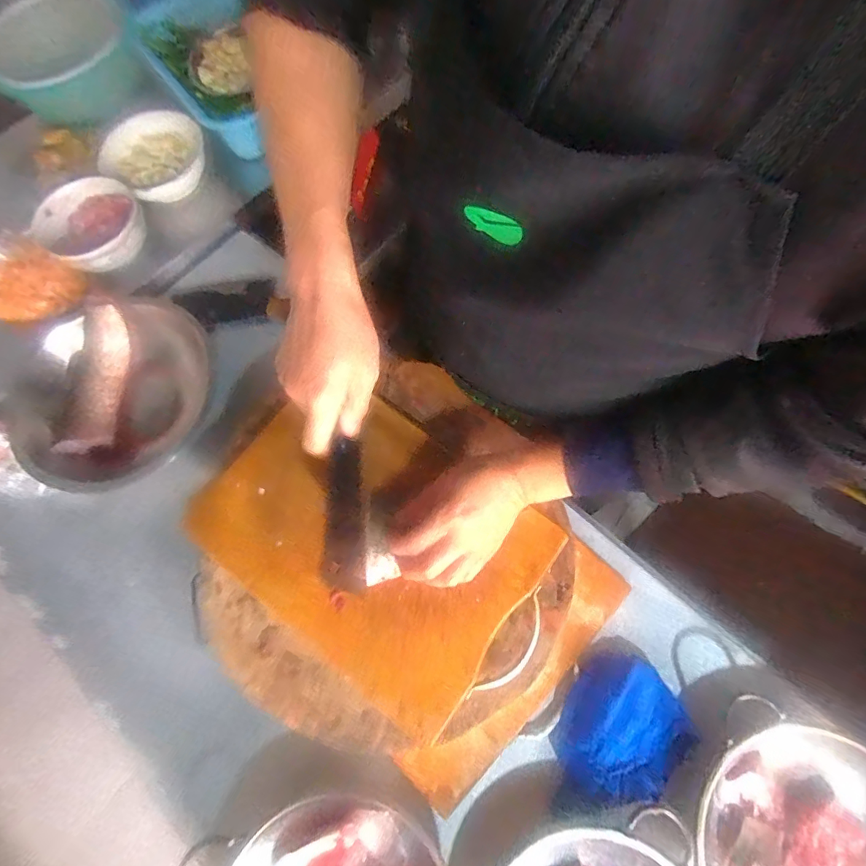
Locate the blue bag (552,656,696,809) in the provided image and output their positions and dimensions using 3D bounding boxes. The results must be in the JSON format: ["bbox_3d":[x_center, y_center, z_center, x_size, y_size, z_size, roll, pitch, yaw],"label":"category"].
[{"bbox_3d":[0.213,0.336,0.535,0.127,0.043,0.154,43,78,15],"label":"blue bag"}]

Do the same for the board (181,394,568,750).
[{"bbox_3d":[-0.074,0.107,0.516,0.355,0.019,0.255,35,76,13],"label":"board"}]

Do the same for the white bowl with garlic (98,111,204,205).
[{"bbox_3d":[-0.461,-0.459,0.787,0.160,0.060,0.163,-1,71,2],"label":"white bowl with garlic"}]

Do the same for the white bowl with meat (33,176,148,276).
[{"bbox_3d":[-0.528,-0.327,0.732,0.143,0.055,0.157,-1,71,2],"label":"white bowl with meat"}]

